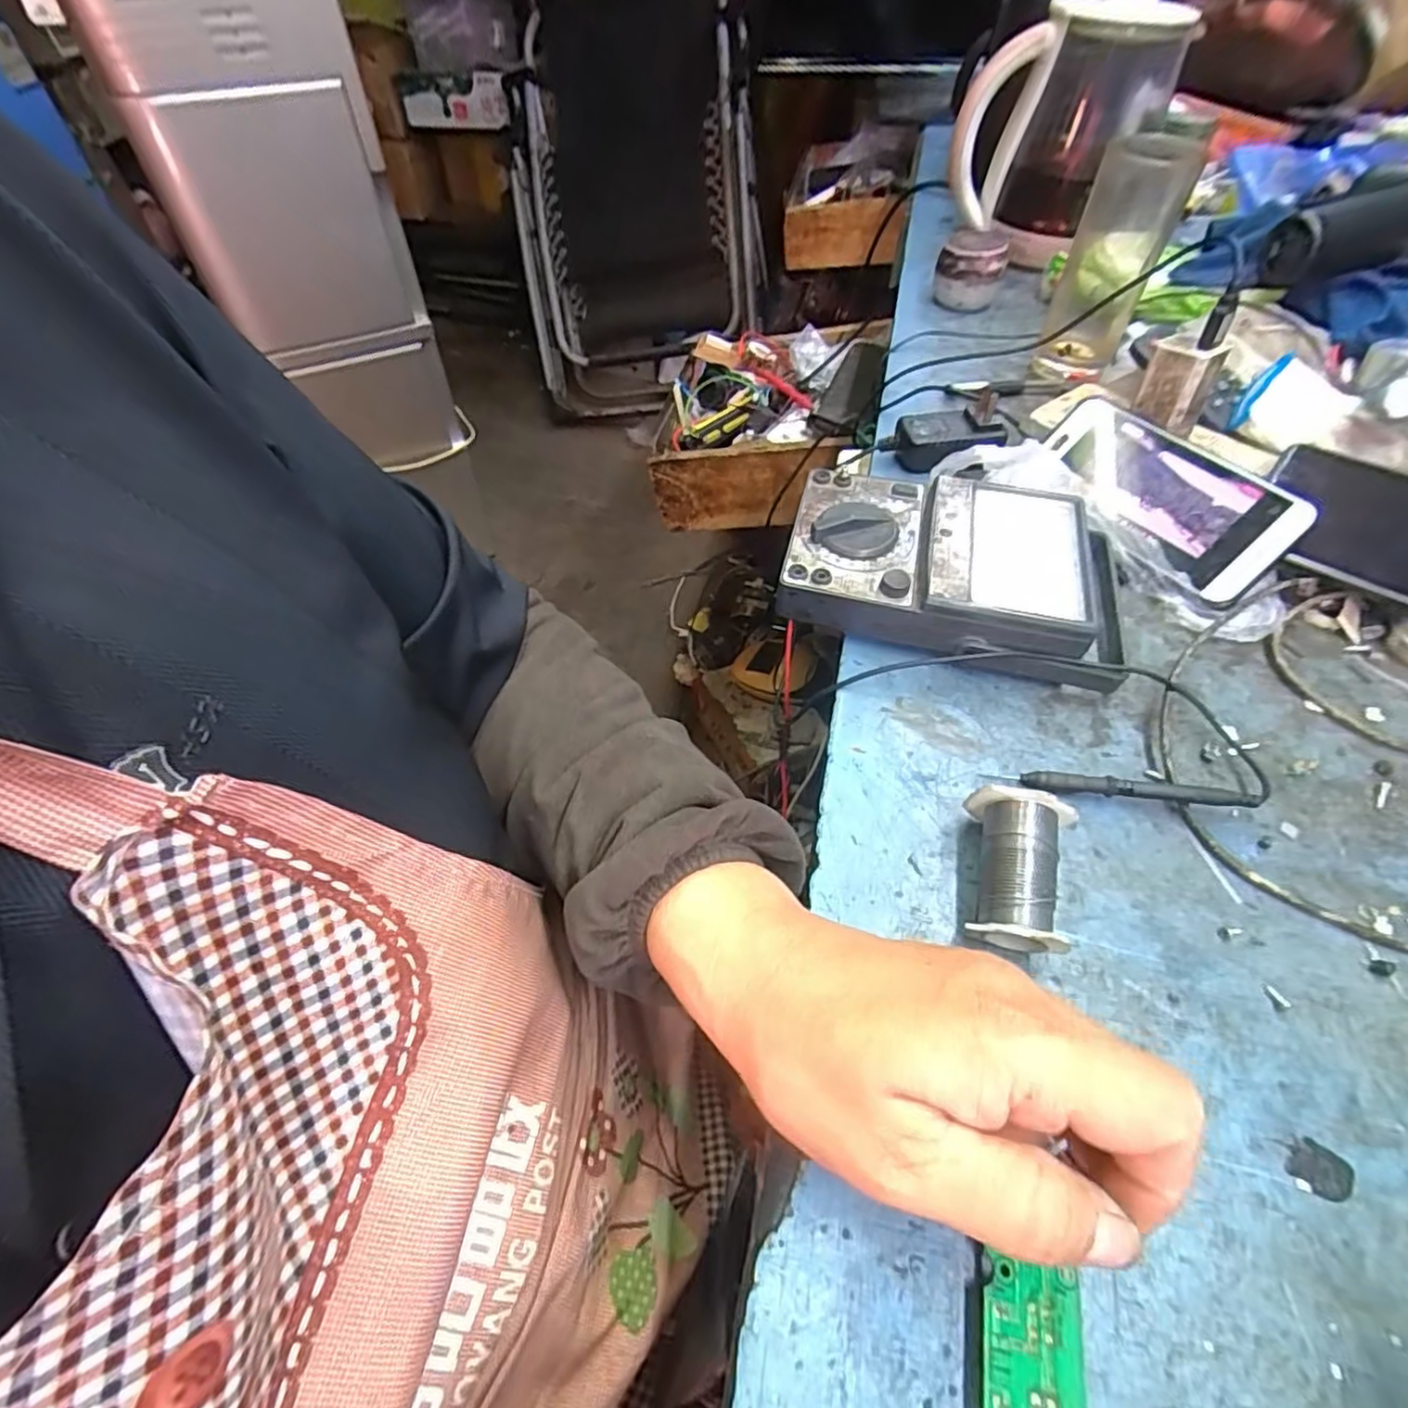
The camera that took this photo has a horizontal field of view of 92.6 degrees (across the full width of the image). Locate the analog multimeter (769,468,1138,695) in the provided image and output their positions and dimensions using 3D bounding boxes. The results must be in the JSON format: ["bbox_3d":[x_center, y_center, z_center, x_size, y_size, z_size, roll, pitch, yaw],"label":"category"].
[{"bbox_3d":[0.147,-0.080,0.395,0.193,0.047,0.129,16,55,12],"label":"analog multimeter"}]

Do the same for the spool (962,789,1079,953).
[{"bbox_3d":[0.131,0.073,0.287,0.040,0.038,0.067,16,55,12],"label":"spool"}]

